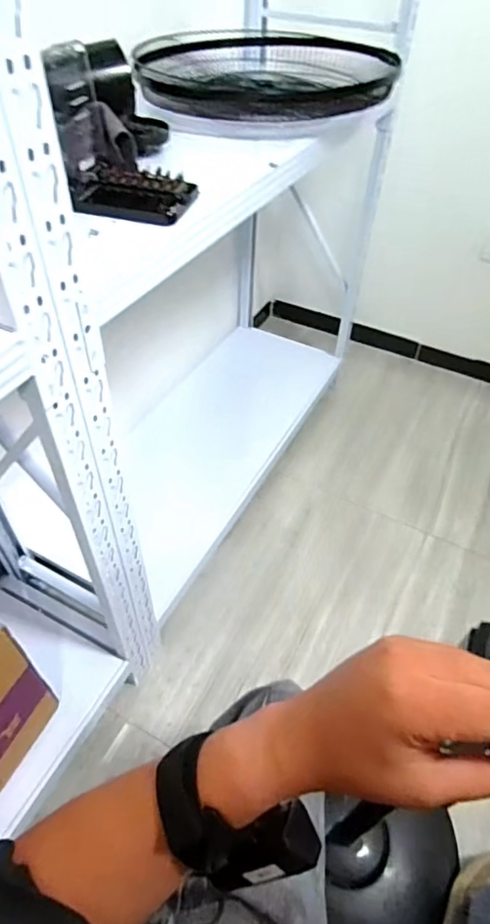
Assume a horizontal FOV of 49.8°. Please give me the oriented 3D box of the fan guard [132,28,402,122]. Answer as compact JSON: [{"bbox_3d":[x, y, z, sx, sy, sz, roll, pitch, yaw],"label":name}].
[{"bbox_3d":[0.048,-0.847,1.130,0.502,0.084,0.566,5,48,1],"label":"fan guard"}]

